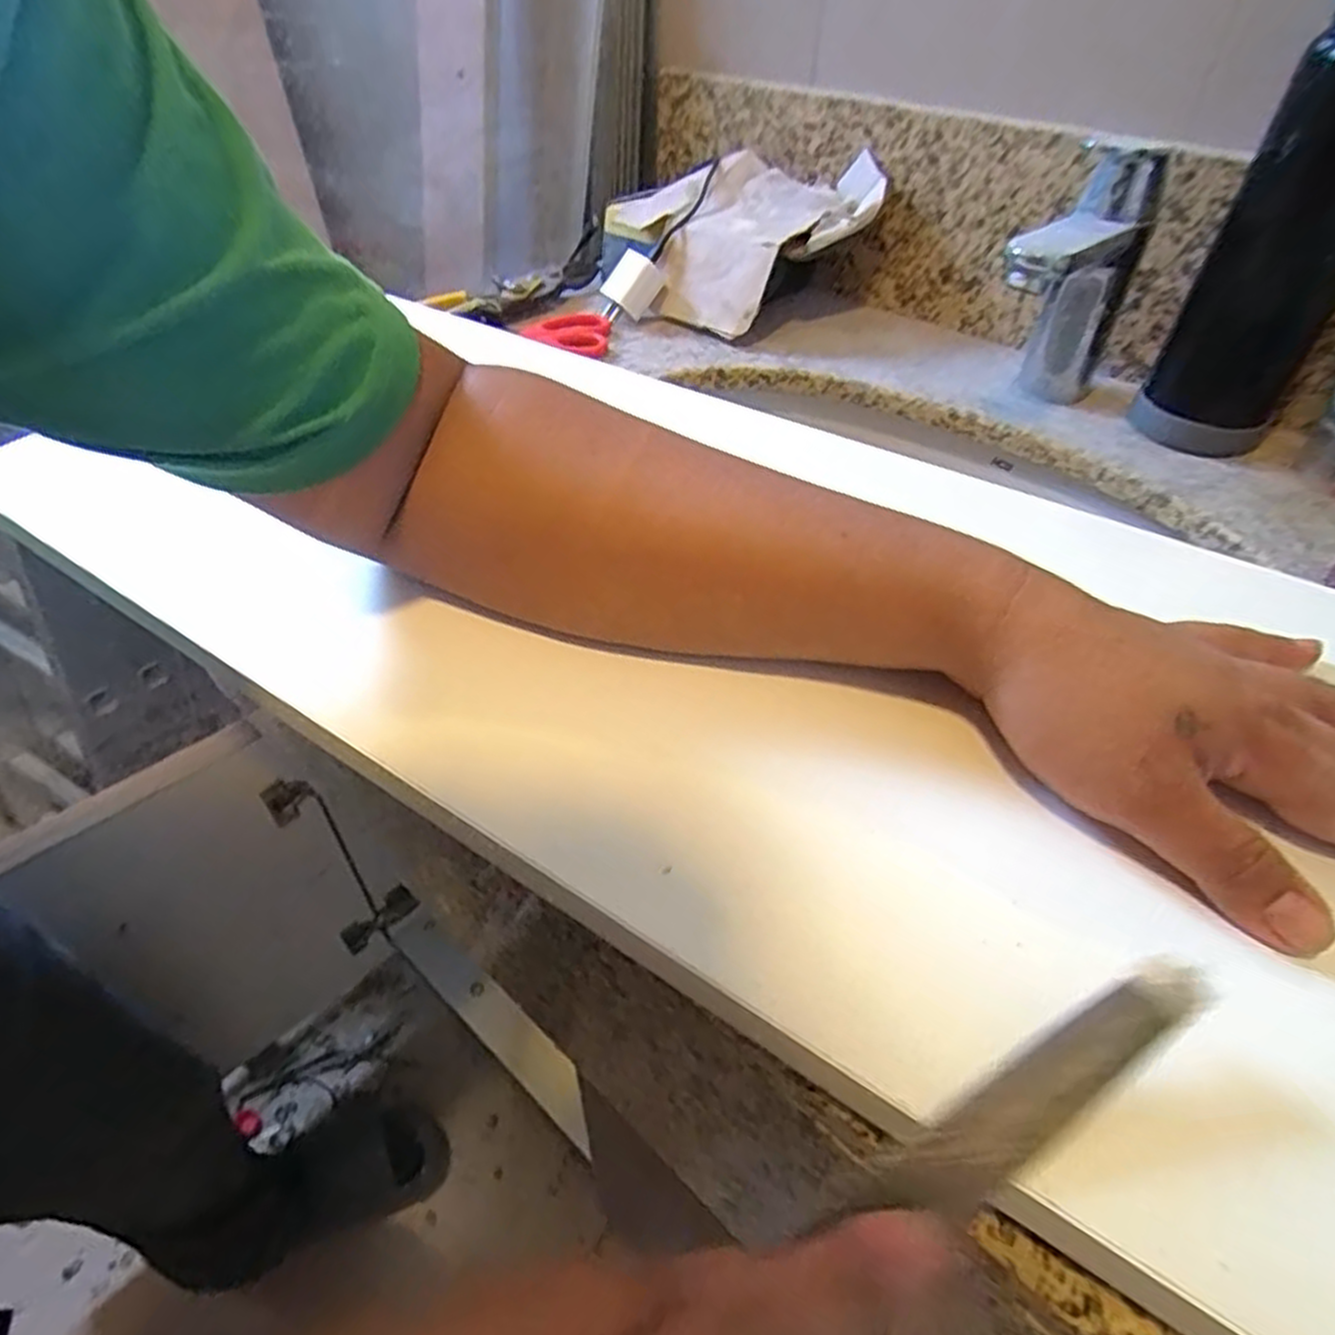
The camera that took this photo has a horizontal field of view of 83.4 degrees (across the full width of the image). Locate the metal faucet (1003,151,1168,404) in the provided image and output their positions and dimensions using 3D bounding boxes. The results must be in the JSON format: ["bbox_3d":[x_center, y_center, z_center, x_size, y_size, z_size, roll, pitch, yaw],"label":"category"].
[{"bbox_3d":[0.269,-0.250,0.504,0.066,0.155,0.193,22,48,20],"label":"metal faucet"}]

